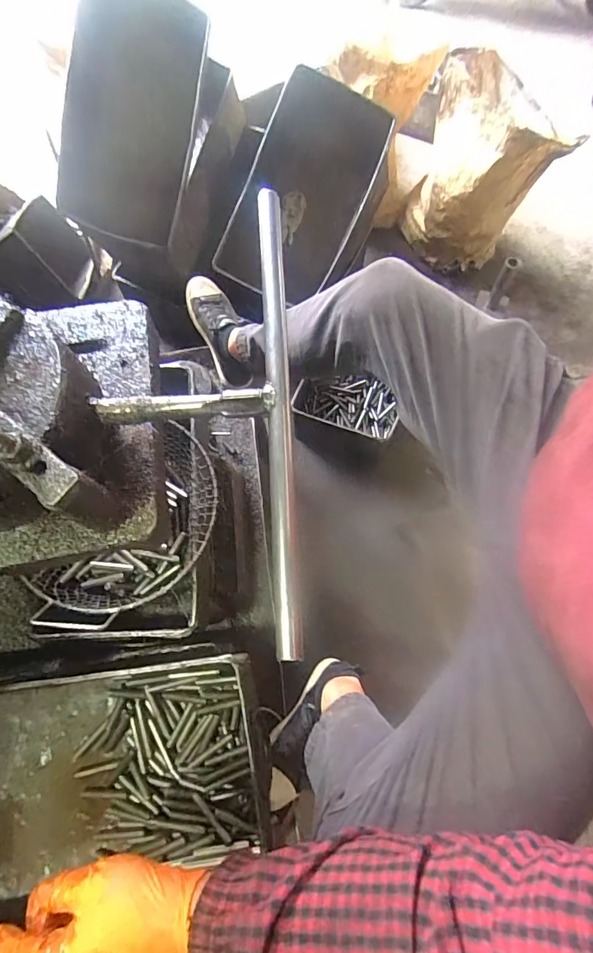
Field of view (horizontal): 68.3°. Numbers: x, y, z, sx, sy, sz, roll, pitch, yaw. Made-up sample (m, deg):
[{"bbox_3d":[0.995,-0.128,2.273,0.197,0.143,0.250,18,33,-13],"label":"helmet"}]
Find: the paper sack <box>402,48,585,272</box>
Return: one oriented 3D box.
[{"bbox_3d":[0.568,-0.937,1.414,0.411,0.543,0.237,19,71,8],"label":"paper sack"}]

